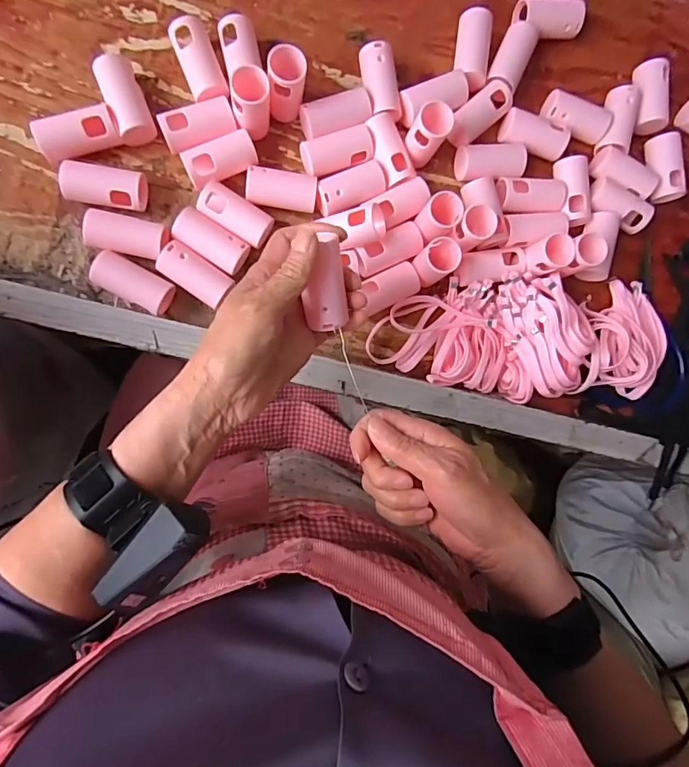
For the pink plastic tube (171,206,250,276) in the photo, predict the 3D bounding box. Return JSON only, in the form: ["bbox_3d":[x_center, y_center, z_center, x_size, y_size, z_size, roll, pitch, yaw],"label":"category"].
[{"bbox_3d":[-0.116,-0.122,0.400,0.066,0.022,0.031,32,85,-8],"label":"pink plastic tube"}]

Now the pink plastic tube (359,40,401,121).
[{"bbox_3d":[0.032,-0.274,0.420,0.030,0.031,0.062,-10,92,-10],"label":"pink plastic tube"}]

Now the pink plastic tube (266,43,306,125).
[{"bbox_3d":[-0.049,-0.253,0.392,0.030,0.058,0.031,0,90,-10],"label":"pink plastic tube"}]

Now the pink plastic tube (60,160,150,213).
[{"bbox_3d":[-0.200,-0.163,0.382,0.060,0.033,0.030,6,89,-10],"label":"pink plastic tube"}]

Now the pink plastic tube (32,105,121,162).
[{"bbox_3d":[-0.217,-0.203,0.378,0.064,0.033,0.026,-22,94,-9],"label":"pink plastic tube"}]

